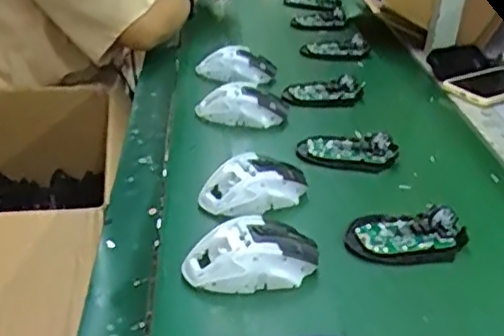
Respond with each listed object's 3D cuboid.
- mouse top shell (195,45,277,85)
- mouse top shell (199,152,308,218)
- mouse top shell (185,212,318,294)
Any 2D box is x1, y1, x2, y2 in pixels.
[{"bbox_3d":[-0.020,-0.159,0.969,0.110,0.031,0.068,9,29,11],"label":"mouse top shell"},{"bbox_3d":[0.004,0.014,0.655,0.118,0.039,0.061,-12,32,-26],"label":"mouse top shell"},{"bbox_3d":[0.000,0.071,0.555,0.115,0.036,0.079,4,29,2],"label":"mouse top shell"}]

